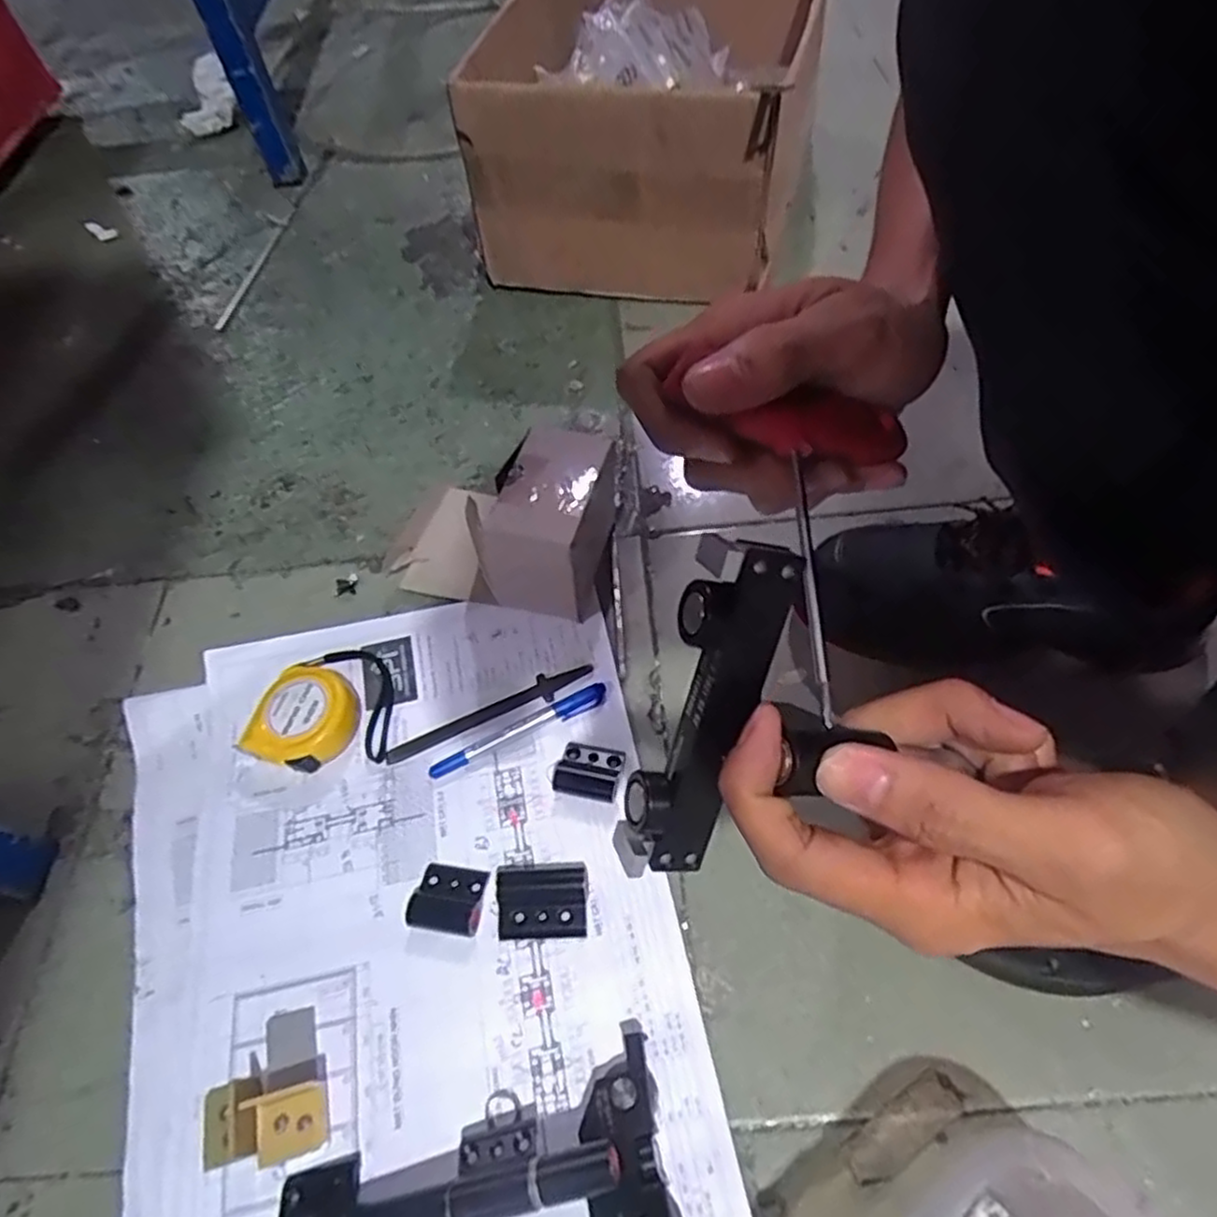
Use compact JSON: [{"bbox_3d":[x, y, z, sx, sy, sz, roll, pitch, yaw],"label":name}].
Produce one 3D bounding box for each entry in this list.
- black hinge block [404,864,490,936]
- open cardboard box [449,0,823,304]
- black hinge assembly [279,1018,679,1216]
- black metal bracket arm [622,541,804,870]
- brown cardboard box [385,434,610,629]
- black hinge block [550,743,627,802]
[{"bbox_3d":[-0.100,0.179,0.448,0.045,0.012,0.038,5,57,9],"label":"black hinge block"},{"bbox_3d":[0.050,-0.541,0.796,0.316,0.230,0.459,7,57,10],"label":"open cardboard box"},{"bbox_3d":[-0.068,0.289,0.357,0.196,0.036,0.109,-11,57,-5],"label":"black hinge assembly"},{"bbox_3d":[0.028,0.031,0.216,0.029,0.106,0.017,20,19,13],"label":"black metal bracket arm"},{"bbox_3d":[-0.088,-0.070,0.567,0.170,0.093,0.124,5,57,6],"label":"brown cardboard box"},{"bbox_3d":[-0.013,0.108,0.485,0.043,0.015,0.037,9,58,11],"label":"black hinge block"}]

